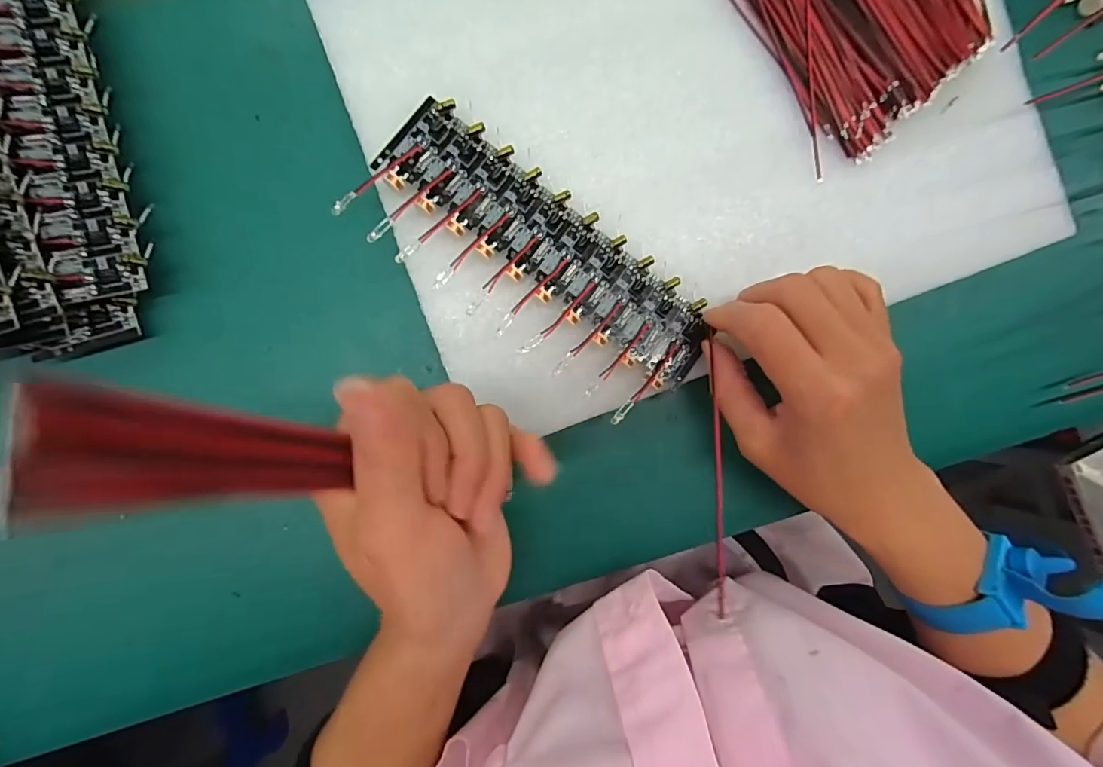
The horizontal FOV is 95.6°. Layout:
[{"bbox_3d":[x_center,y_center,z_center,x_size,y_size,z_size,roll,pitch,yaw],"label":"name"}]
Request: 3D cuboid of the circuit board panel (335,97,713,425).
[{"bbox_3d":[-0.005,-0.053,0.218,0.160,0.016,0.066,35,90,-5],"label":"circuit board panel"}]

